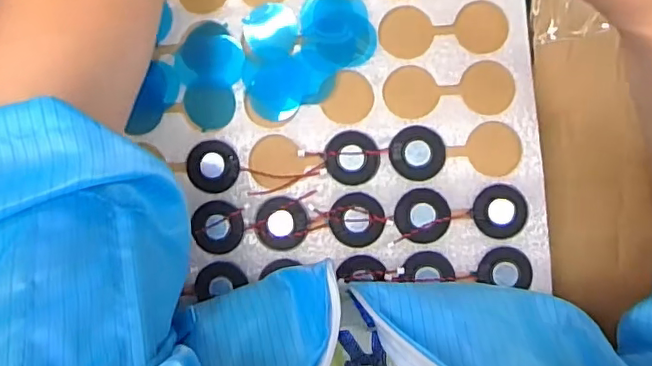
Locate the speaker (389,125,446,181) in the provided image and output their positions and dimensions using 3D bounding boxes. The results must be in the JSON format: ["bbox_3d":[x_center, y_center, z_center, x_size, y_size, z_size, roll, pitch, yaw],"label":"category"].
[{"bbox_3d":[0.058,-0.019,0.359,0.034,0.004,0.034,0,86,2],"label":"speaker"}]

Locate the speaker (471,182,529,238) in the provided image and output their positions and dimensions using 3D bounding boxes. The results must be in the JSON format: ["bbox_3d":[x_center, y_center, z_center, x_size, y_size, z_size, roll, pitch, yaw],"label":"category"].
[{"bbox_3d":[0.110,0.018,0.357,0.033,0.004,0.034,5,86,2],"label":"speaker"}]

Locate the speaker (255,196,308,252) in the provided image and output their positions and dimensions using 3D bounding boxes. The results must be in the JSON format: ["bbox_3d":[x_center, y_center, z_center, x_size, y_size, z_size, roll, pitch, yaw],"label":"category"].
[{"bbox_3d":[-0.028,0.026,0.363,0.033,0.004,0.033,0,86,2],"label":"speaker"}]

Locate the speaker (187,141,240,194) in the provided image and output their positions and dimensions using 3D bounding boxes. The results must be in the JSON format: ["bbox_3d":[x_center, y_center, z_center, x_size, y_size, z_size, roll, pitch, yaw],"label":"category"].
[{"bbox_3d":[-0.074,-0.011,0.370,0.034,0.004,0.033,0,86,2],"label":"speaker"}]

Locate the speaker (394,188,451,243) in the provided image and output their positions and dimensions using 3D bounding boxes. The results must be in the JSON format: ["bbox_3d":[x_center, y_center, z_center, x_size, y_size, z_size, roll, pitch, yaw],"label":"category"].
[{"bbox_3d":[0.061,0.021,0.359,0.034,0.004,0.033,0,86,2],"label":"speaker"}]

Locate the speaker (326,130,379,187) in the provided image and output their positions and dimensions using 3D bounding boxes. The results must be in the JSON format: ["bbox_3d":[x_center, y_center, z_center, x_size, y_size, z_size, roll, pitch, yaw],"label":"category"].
[{"bbox_3d":[0.017,-0.017,0.362,0.033,0.004,0.034,0,86,2],"label":"speaker"}]

